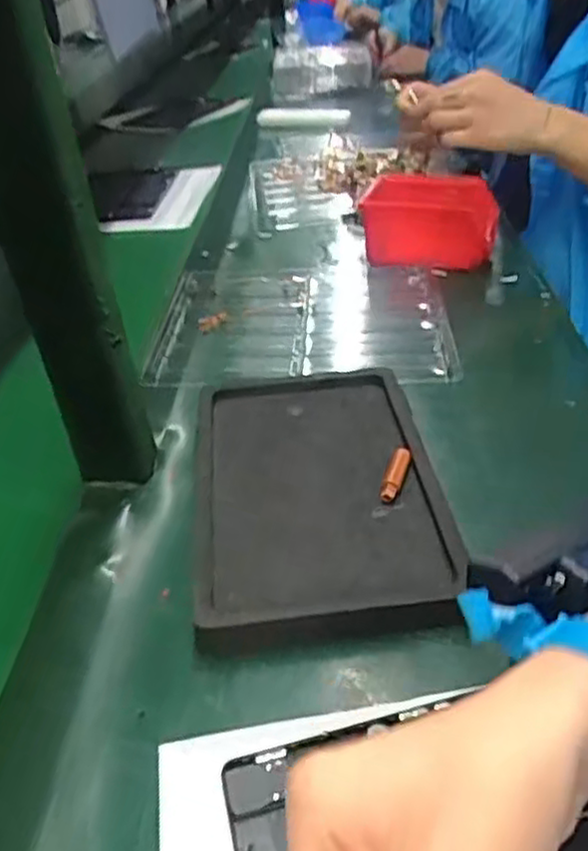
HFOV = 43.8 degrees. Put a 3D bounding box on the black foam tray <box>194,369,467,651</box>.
[{"bbox_3d":[0.013,0.036,0.501,0.156,0.022,0.266,-5,36,-4],"label":"black foam tray"}]

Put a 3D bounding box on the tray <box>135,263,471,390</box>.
[{"bbox_3d":[0.009,-0.107,0.714,0.271,0.022,0.248,0,36,3],"label":"tray"}]

